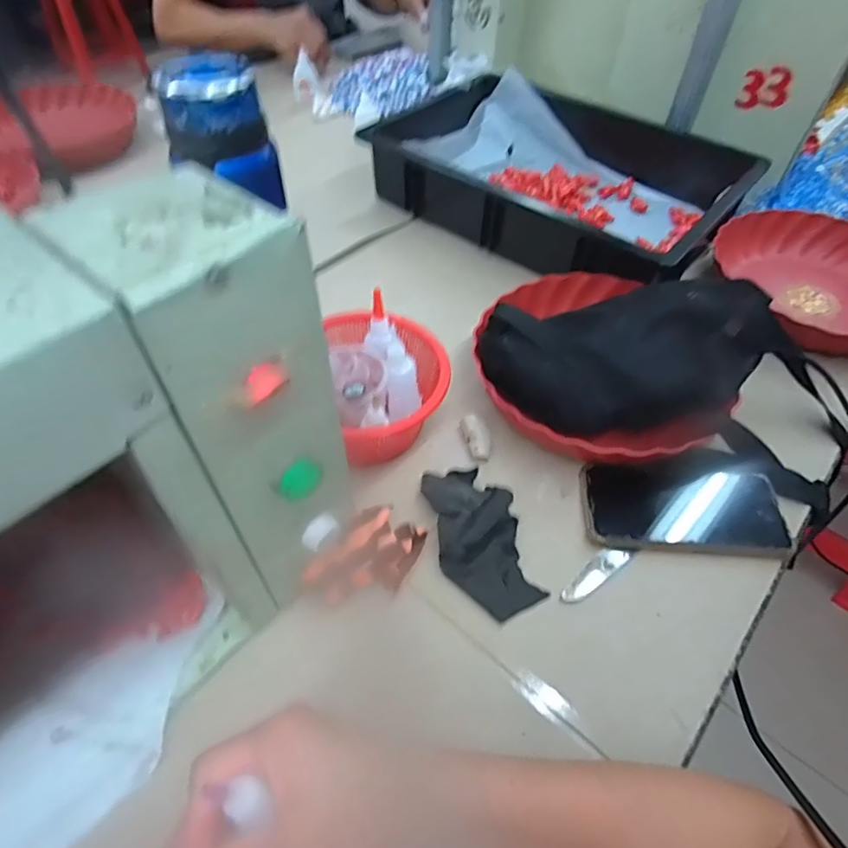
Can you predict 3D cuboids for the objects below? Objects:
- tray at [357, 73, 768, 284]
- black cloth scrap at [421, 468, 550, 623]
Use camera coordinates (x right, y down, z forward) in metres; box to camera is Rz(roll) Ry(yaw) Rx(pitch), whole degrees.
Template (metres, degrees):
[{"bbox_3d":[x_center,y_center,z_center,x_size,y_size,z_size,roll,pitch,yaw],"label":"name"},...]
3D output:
[{"bbox_3d":[0.182,-0.341,0.738,0.434,0.101,0.331,34,58,22],"label":"tray"},{"bbox_3d":[0.043,0.087,0.443,0.068,0.013,0.131,-11,56,-13],"label":"black cloth scrap"}]

